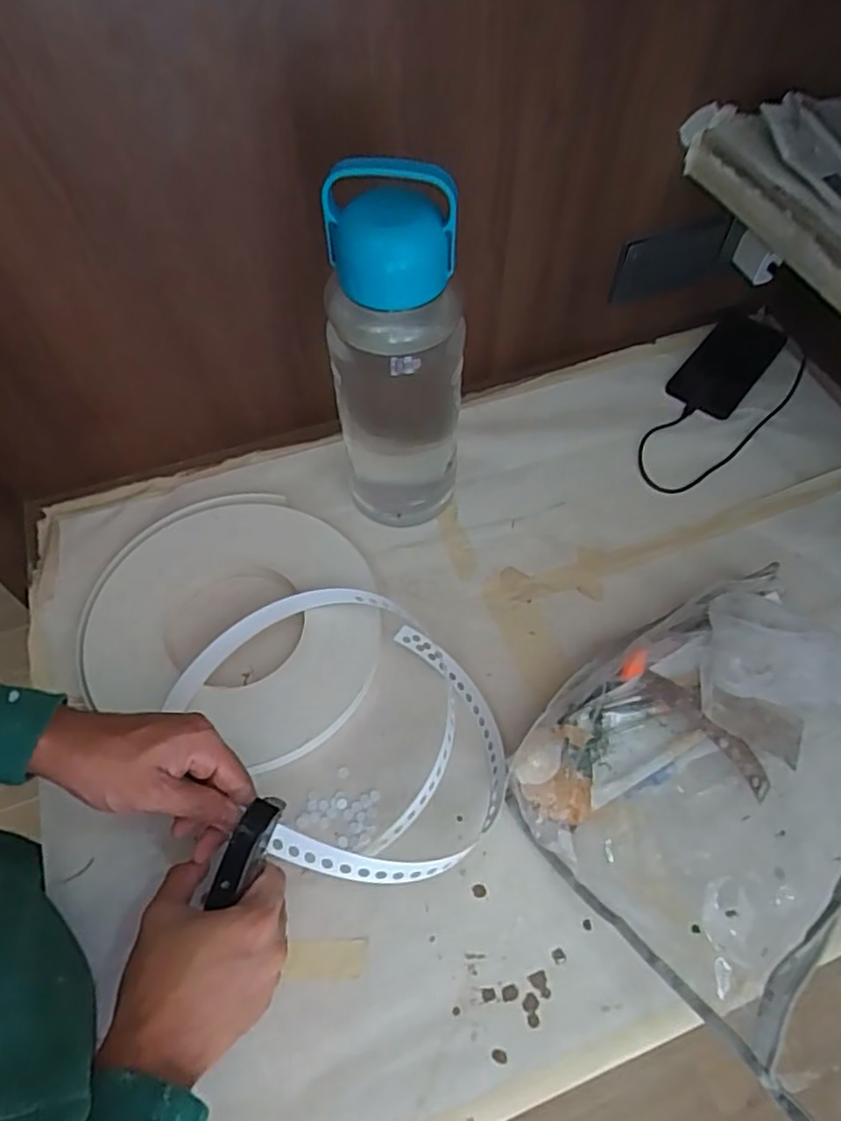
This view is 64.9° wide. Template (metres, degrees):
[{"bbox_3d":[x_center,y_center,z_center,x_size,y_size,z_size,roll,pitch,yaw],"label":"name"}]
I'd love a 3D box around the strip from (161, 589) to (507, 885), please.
[{"bbox_3d":[-0.053,0.123,0.517,0.202,0.072,0.255,-35,65,-19],"label":"strip"}]

